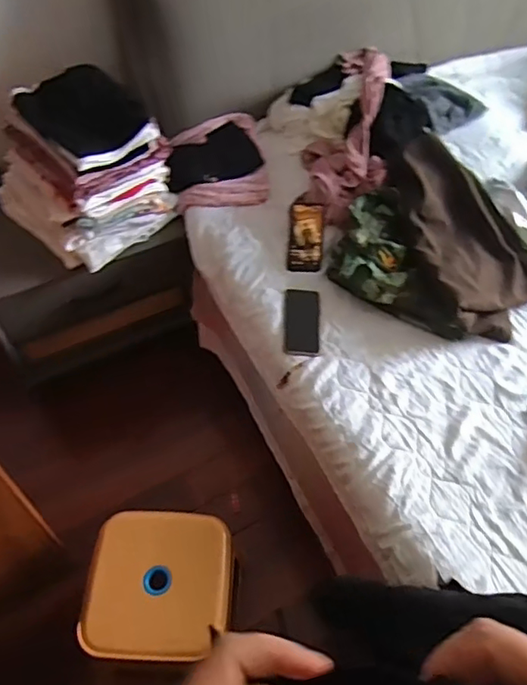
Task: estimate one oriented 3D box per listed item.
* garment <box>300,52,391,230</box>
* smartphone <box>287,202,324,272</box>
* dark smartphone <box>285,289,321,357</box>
[{"bbox_3d":[0.205,-0.503,1.272,0.189,0.077,0.489,13,76,6],"label":"garment"},{"bbox_3d":[0.096,-0.240,1.251,0.076,0.016,0.166,4,78,1],"label":"smartphone"},{"bbox_3d":[0.081,-0.044,1.139,0.073,0.012,0.159,2,54,-1],"label":"dark smartphone"}]

